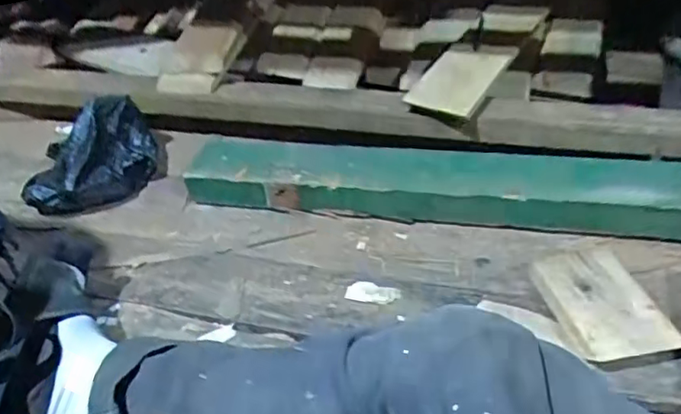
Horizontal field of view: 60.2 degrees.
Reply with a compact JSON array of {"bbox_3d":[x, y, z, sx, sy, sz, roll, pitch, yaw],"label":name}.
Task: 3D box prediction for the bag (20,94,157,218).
[{"bbox_3d":[-0.394,-0.075,0.950,0.230,0.117,0.138,-27,45,-28],"label":"bag"}]

